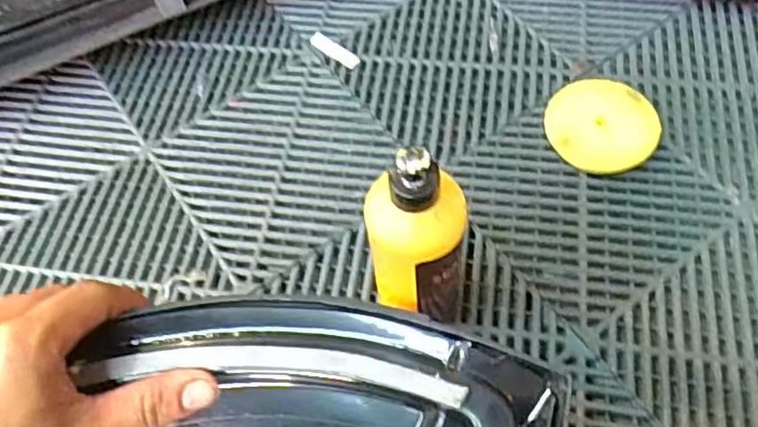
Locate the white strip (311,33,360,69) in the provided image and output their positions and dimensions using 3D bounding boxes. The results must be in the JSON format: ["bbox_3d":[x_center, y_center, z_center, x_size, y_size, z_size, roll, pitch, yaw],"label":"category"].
[{"bbox_3d":[-0.048,-0.175,0.678,0.064,0.004,0.017,36,69,21],"label":"white strip"}]

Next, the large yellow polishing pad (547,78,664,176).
[{"bbox_3d":[0.207,-0.079,0.592,0.099,0.032,0.089,10,62,10],"label":"large yellow polishing pad"}]

